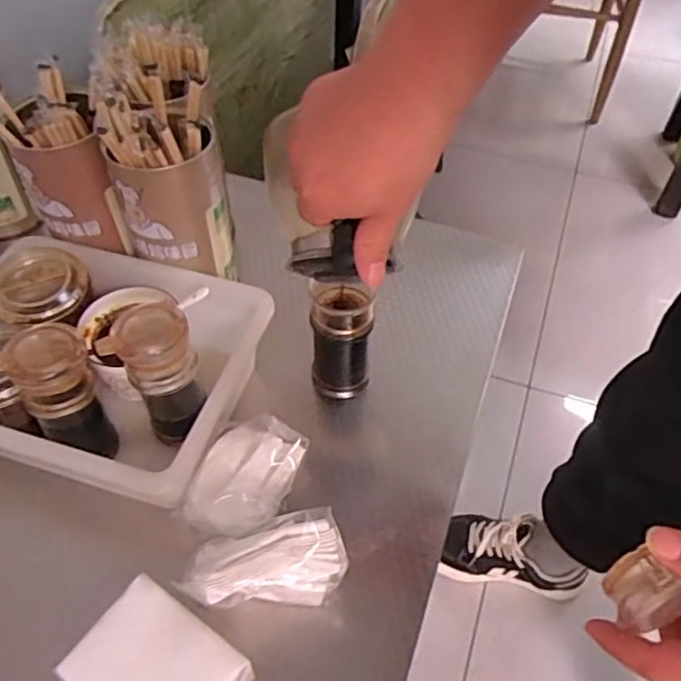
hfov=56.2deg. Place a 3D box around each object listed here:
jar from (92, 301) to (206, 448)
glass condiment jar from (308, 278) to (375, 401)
[{"bbox_3d":[-0.154,0.031,0.542,0.070,0.117,0.062,-29,56,-23],"label":"jar"},{"bbox_3d":[0.001,-0.001,0.585,0.054,0.110,0.058,1,50,-1],"label":"glass condiment jar"}]

